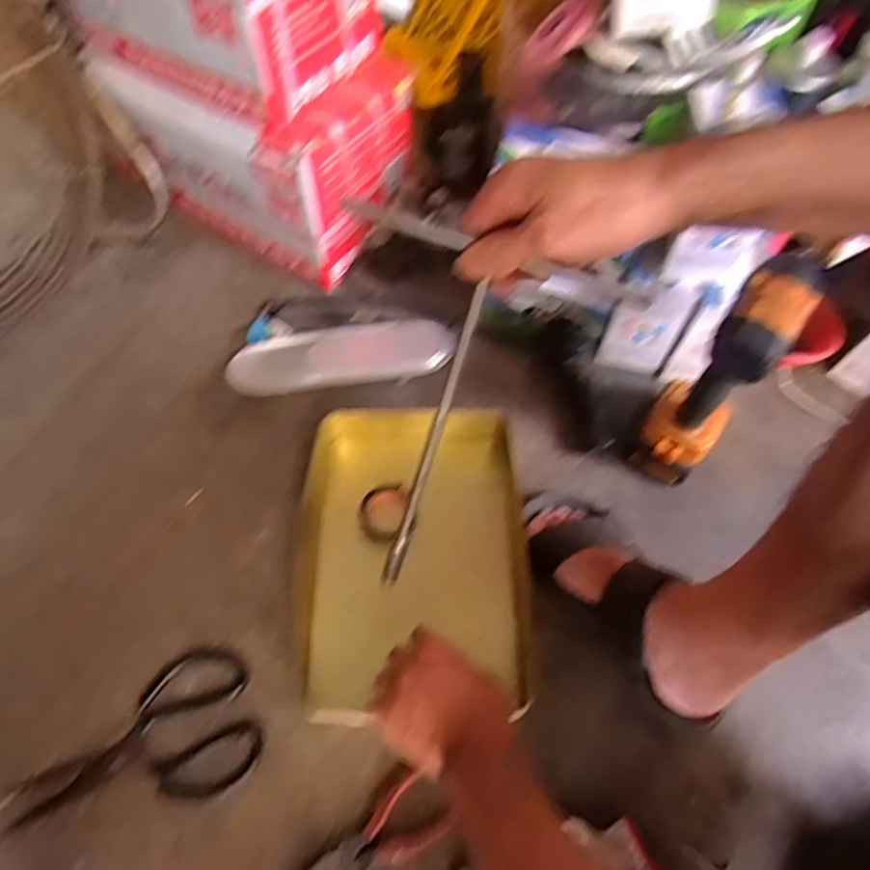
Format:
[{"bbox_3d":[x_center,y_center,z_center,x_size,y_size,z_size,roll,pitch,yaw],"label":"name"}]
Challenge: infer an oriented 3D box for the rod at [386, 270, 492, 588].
[{"bbox_3d":[-0.004,0.015,0.456,0.012,0.271,0.011,26,35,12],"label":"rod"}]

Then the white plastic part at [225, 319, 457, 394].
[{"bbox_3d":[-0.113,-0.097,0.753,0.272,0.036,0.078,-6,62,-4],"label":"white plastic part"}]

